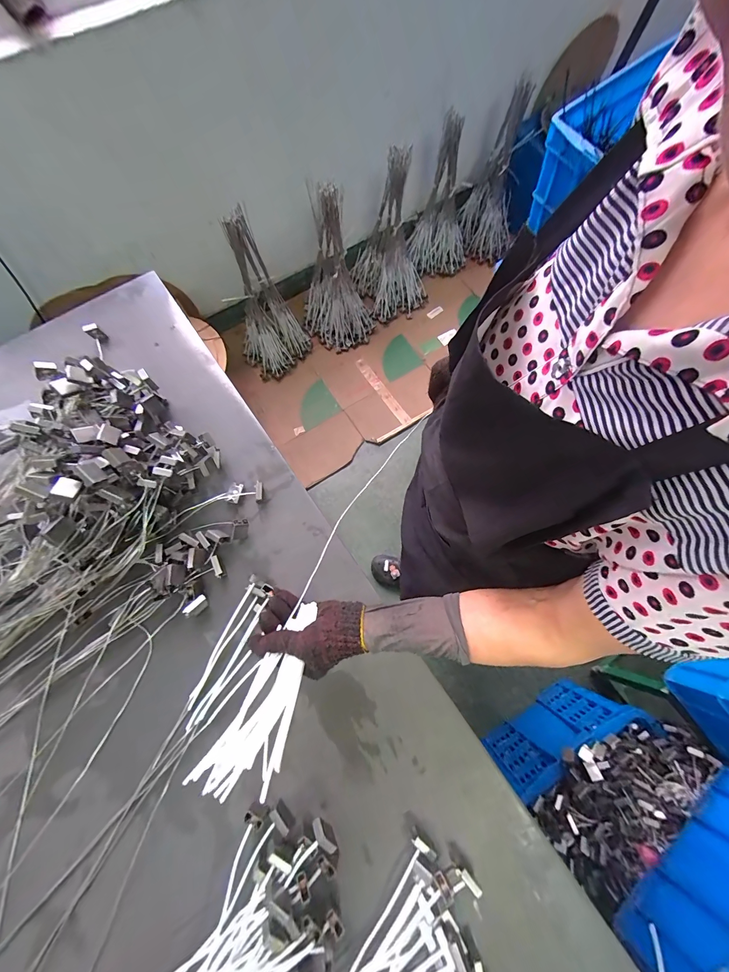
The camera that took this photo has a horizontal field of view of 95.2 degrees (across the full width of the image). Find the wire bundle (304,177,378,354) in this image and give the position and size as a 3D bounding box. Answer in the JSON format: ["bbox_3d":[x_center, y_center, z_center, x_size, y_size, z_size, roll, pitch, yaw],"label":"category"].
[{"bbox_3d":[-0.129,-0.838,1.338,0.314,0.586,0.245,-8,73,-2],"label":"wire bundle"}]

